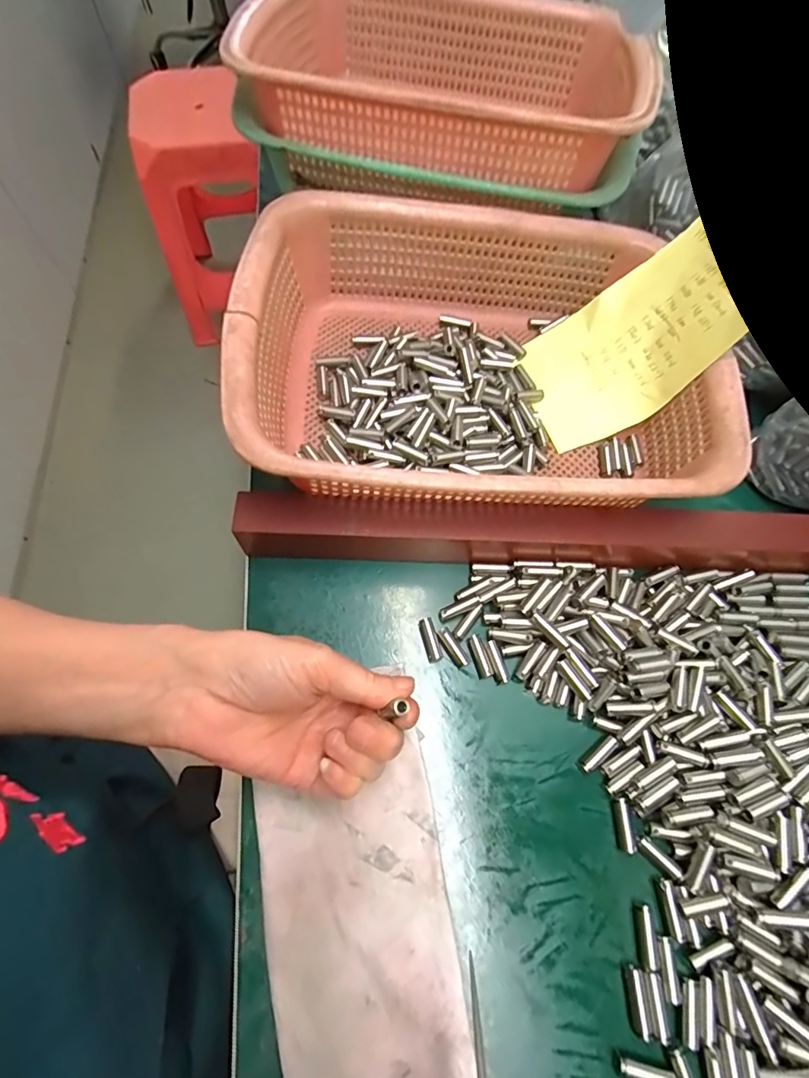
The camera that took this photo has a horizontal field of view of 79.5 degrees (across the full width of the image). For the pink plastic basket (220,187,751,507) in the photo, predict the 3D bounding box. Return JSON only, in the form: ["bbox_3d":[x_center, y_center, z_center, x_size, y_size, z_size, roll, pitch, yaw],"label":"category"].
[{"bbox_3d":[0.047,-0.122,0.321,0.284,0.081,0.234,2,67,-2],"label":"pink plastic basket"}]

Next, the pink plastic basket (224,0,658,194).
[{"bbox_3d":[0.029,-0.357,0.386,0.292,0.085,0.220,11,67,2],"label":"pink plastic basket"}]

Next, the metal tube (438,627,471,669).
[{"bbox_3d":[0.029,0.064,0.286,0.009,0.007,0.025,-34,73,-15],"label":"metal tube"}]

